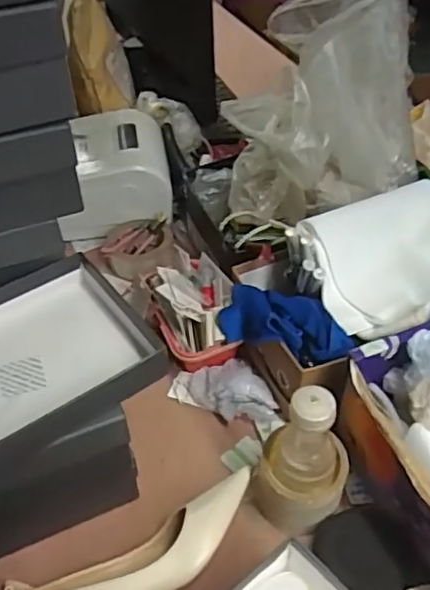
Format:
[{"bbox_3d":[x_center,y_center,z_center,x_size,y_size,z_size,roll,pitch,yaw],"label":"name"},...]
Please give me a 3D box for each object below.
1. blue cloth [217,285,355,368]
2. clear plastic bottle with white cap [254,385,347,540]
[{"bbox_3d":[0.086,0.034,0.706,0.159,0.048,0.074,23,51,22],"label":"blue cloth"},{"bbox_3d":[0.086,0.155,0.596,0.095,0.178,0.083,9,47,10],"label":"clear plastic bottle with white cap"}]

